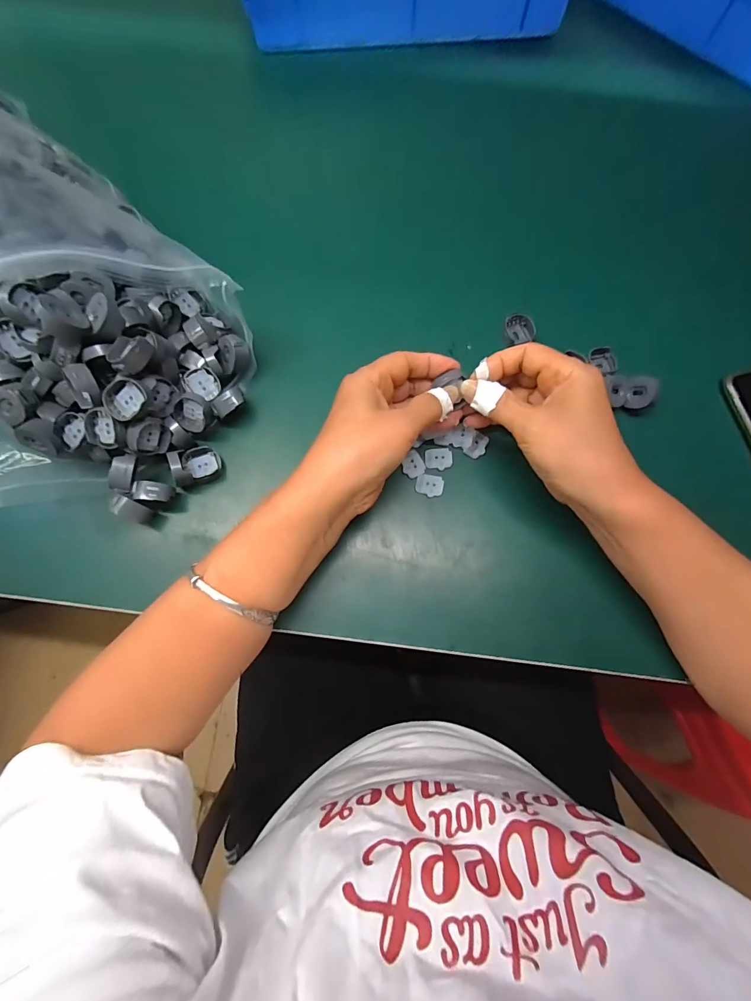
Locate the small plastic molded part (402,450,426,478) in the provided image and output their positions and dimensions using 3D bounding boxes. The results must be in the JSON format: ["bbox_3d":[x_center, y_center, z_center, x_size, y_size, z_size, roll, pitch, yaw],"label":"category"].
[{"bbox_3d":[0.030,-0.029,0.314,0.018,0.004,0.021,-27,79,-6],"label":"small plastic molded part"}]

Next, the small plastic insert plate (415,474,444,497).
[{"bbox_3d":[0.043,-0.012,0.310,0.022,0.004,0.016,15,78,3],"label":"small plastic insert plate"}]

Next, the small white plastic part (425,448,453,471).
[{"bbox_3d":[0.051,-0.034,0.315,0.021,0.004,0.018,-2,77,0],"label":"small white plastic part"}]

